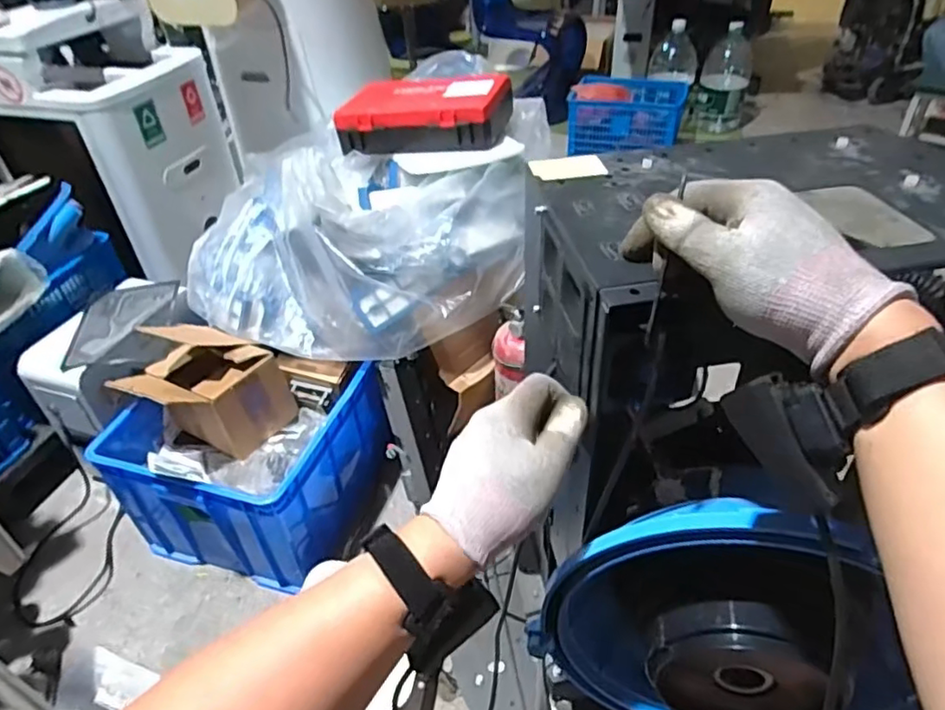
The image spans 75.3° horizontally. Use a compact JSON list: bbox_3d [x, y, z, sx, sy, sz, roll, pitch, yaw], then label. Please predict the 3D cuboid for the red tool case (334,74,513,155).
[{"bbox_3d":[-0.109,-0.571,1.442,0.363,0.117,0.243,8,40,13],"label":"red tool case"}]

